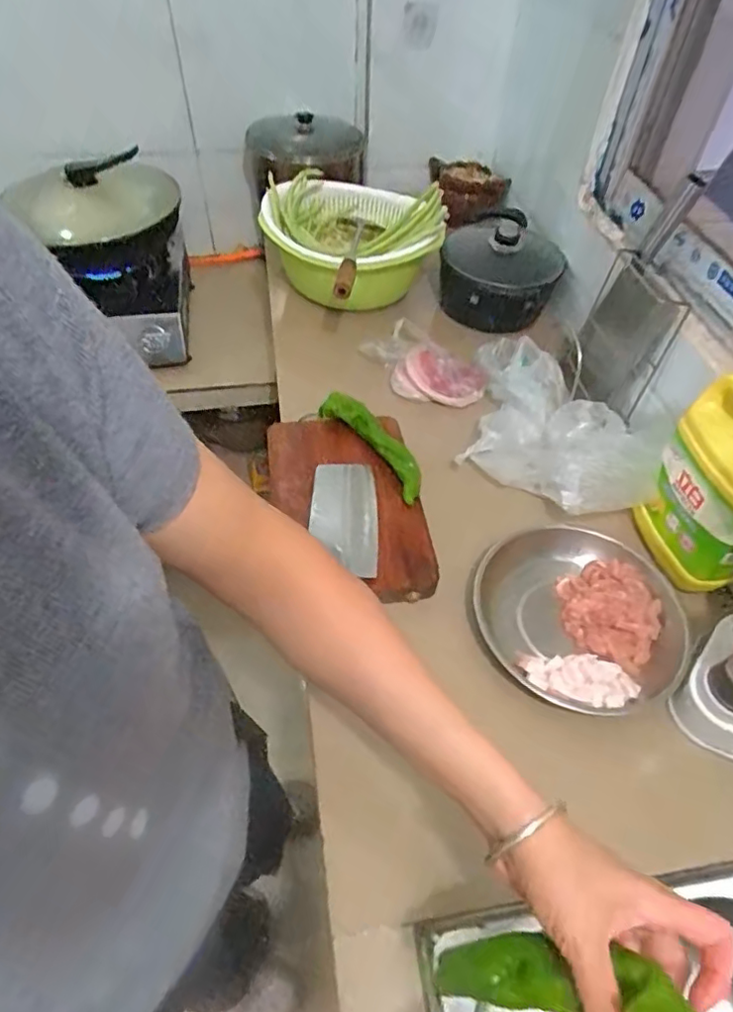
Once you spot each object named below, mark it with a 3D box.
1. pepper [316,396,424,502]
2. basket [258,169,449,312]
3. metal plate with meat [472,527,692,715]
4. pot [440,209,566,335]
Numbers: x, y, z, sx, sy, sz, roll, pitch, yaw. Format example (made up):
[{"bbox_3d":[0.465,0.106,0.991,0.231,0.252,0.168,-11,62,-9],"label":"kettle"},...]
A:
[{"bbox_3d":[0.007,-0.086,0.764,0.044,0.036,0.199,-26,56,-21],"label":"pepper"},{"bbox_3d":[-0.023,-0.442,0.985,0.250,0.159,0.318,-27,57,-21],"label":"basket"},{"bbox_3d":[0.234,0.127,0.655,0.228,0.056,0.220,1,51,-1],"label":"metal plate with meat"},{"bbox_3d":[0.238,-0.423,1.048,0.203,0.158,0.262,19,53,14],"label":"pot"}]

